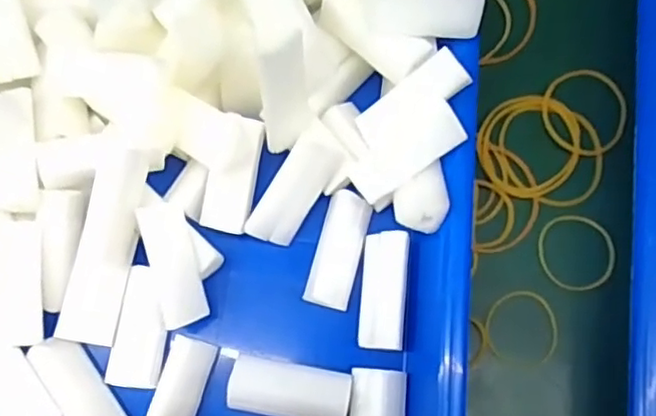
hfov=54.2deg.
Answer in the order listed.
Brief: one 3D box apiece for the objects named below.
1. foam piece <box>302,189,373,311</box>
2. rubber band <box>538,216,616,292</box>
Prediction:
[{"bbox_3d":[0.005,0.017,0.257,0.018,0.010,0.046,15,75,5],"label":"foam piece"},{"bbox_3d":[0.106,0.019,0.273,0.031,0.004,0.033,2,74,2],"label":"rubber band"}]

